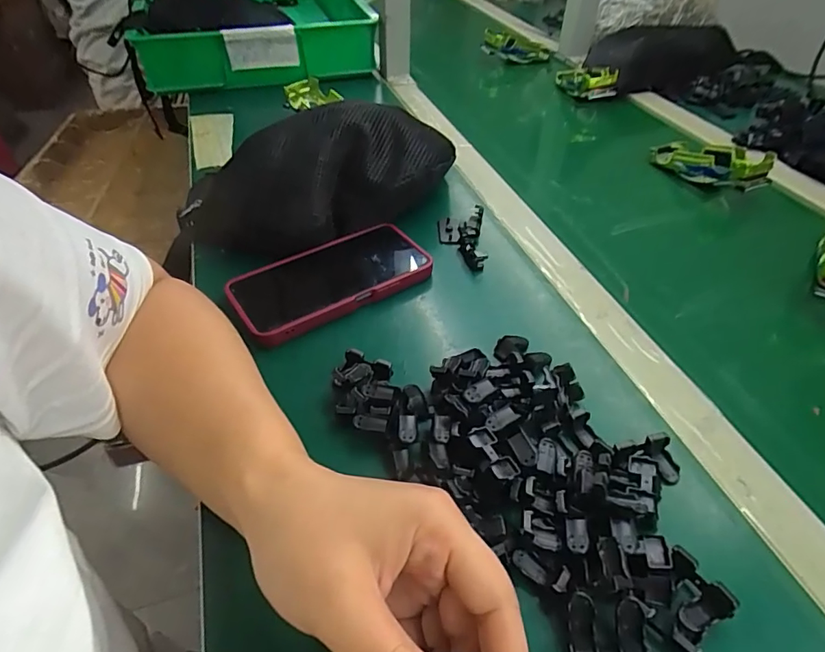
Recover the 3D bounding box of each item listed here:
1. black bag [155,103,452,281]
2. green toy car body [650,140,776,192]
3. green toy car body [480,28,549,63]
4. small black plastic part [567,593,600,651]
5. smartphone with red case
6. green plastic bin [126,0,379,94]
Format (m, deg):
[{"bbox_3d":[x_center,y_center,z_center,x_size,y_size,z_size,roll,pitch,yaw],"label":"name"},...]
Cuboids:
[{"bbox_3d":[-0.096,-0.143,0.477,0.287,0.085,0.134,-21,47,-2],"label":"black bag"},{"bbox_3d":[0.336,-0.187,0.565,0.048,0.035,0.127,-21,36,-20],"label":"green toy car body"},{"bbox_3d":[0.187,-0.497,0.883,0.130,0.040,0.062,2,43,-19],"label":"green toy car body"},{"bbox_3d":[0.081,0.144,0.235,0.013,0.006,0.030,1,74,0],"label":"small black plastic part"},{"bbox_3d":[-0.070,-0.043,0.430,0.166,0.018,0.086,-26,50,-24],"label":"smartphone with red case"},{"bbox_3d":[-0.302,-0.587,0.922,0.360,0.096,0.581,-12,46,-13],"label":"green plastic bin"}]

